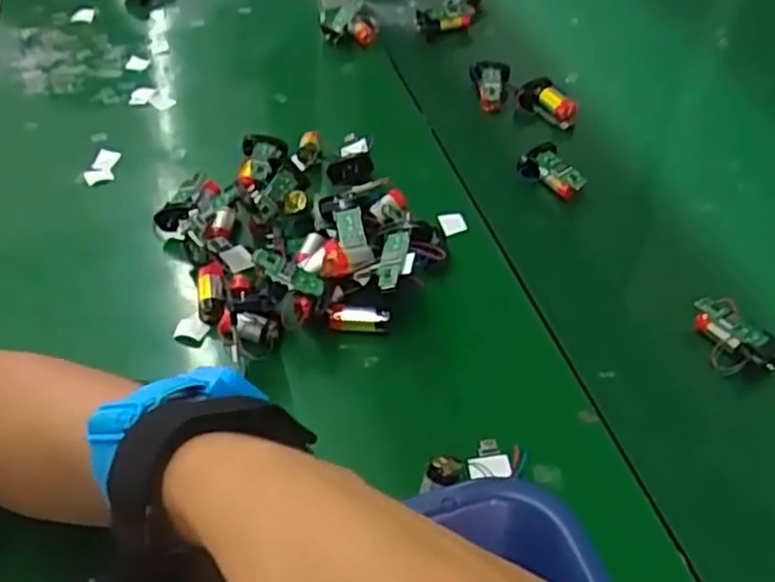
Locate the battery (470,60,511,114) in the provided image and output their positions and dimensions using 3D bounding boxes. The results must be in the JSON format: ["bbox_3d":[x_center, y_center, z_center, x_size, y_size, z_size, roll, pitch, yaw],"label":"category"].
[{"bbox_3d":[0.085,-0.169,0.613,0.031,0.023,0.049,3,47,4],"label":"battery"}]

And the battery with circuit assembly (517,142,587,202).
[{"bbox_3d":[0.116,-0.084,0.530,0.029,0.021,0.045,-22,50,-19],"label":"battery with circuit assembly"}]

